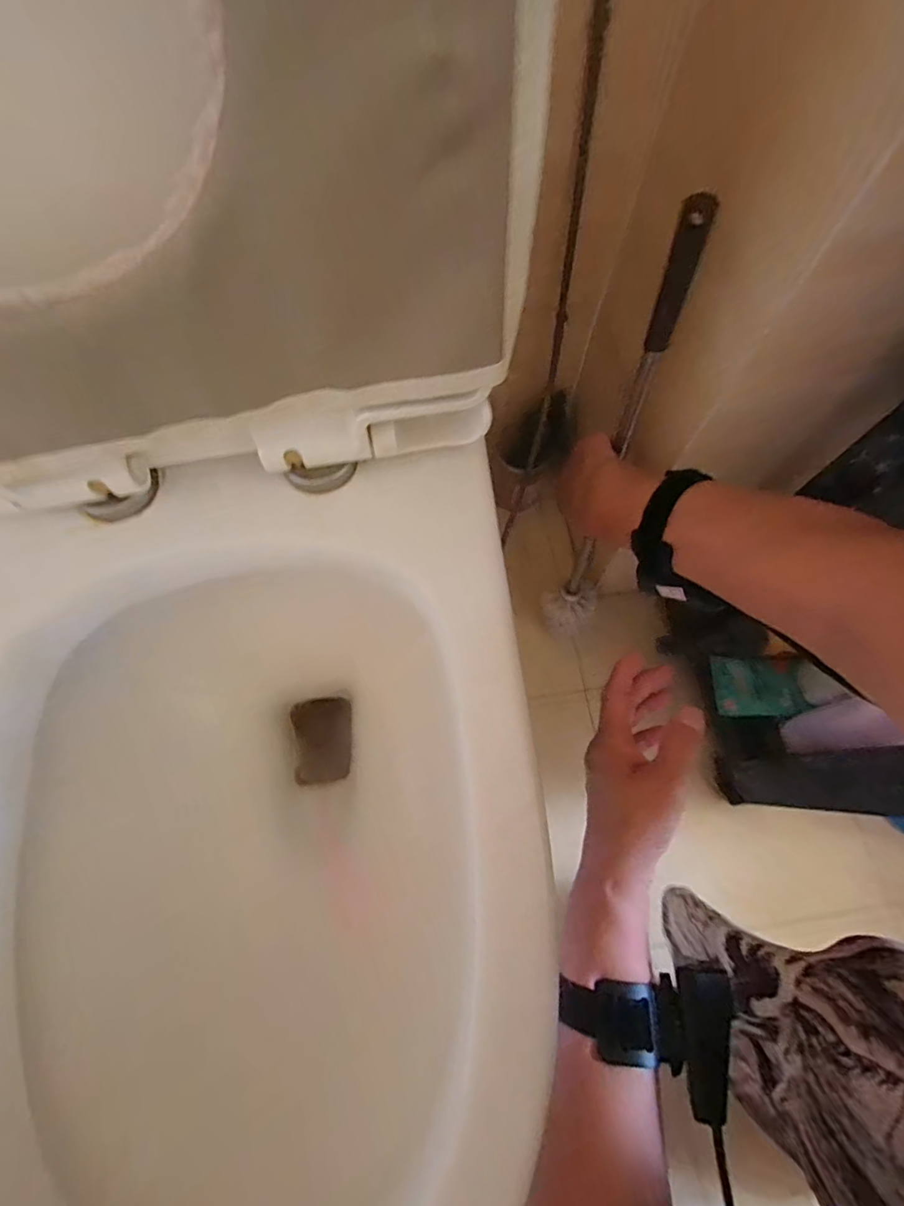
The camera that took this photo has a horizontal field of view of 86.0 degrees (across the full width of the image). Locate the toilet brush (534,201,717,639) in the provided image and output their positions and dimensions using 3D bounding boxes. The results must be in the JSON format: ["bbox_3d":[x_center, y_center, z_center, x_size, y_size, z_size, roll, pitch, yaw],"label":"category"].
[{"bbox_3d":[0.158,-0.118,0.491,0.057,0.461,0.049,4,51,3],"label":"toilet brush"}]

